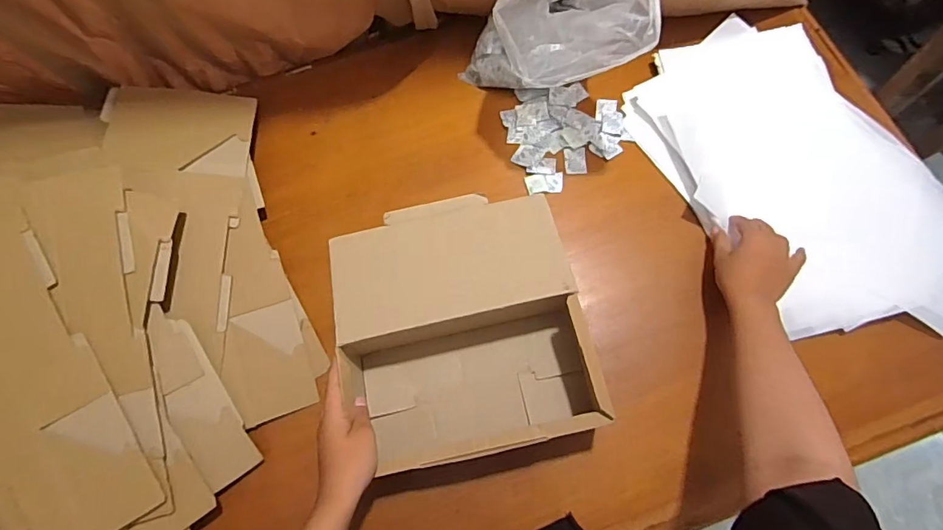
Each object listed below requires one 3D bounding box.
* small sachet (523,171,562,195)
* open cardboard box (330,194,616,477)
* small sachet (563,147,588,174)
[{"bbox_3d":[0.102,-0.115,0.671,0.050,0.004,0.029,-4,71,1],"label":"small sachet"},{"bbox_3d":[-0.015,0.067,0.561,0.260,0.104,0.281,-12,71,-2],"label":"open cardboard box"},{"bbox_3d":[0.148,-0.148,0.683,0.030,0.004,0.042,0,71,2],"label":"small sachet"}]

